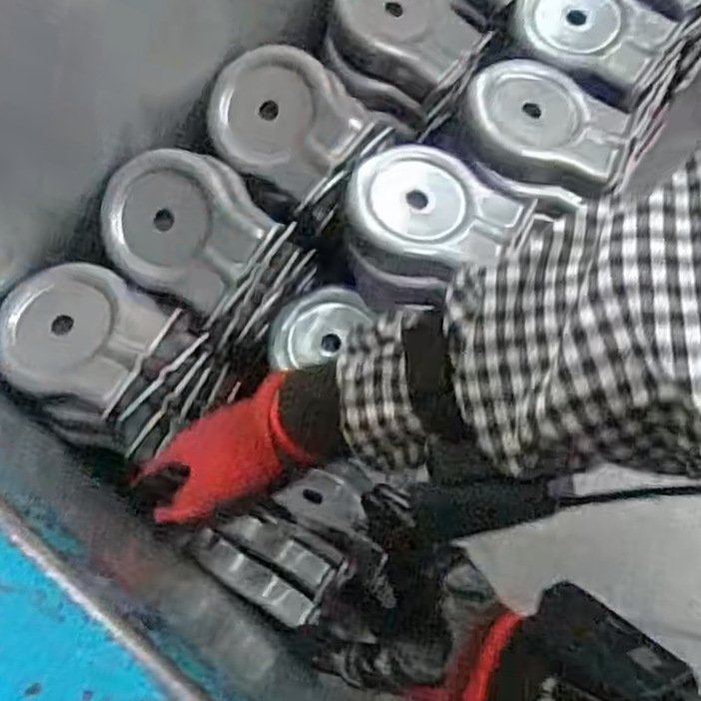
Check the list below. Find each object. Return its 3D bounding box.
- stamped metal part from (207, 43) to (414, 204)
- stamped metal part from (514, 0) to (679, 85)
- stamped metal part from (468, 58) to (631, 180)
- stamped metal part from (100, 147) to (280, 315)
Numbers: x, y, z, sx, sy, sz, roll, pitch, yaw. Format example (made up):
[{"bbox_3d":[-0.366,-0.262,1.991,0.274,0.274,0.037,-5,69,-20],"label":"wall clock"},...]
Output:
[{"bbox_3d":[-0.046,-0.170,0.542,0.125,0.023,0.095,38,93,15],"label":"stamped metal part"},{"bbox_3d":[0.191,-0.261,0.576,0.112,0.010,0.085,37,75,15],"label":"stamped metal part"},{"bbox_3d":[0.150,-0.180,0.545,0.116,0.012,0.087,21,71,10],"label":"stamped metal part"},{"bbox_3d":[-0.122,-0.085,0.527,0.119,0.043,0.116,33,96,6],"label":"stamped metal part"}]

